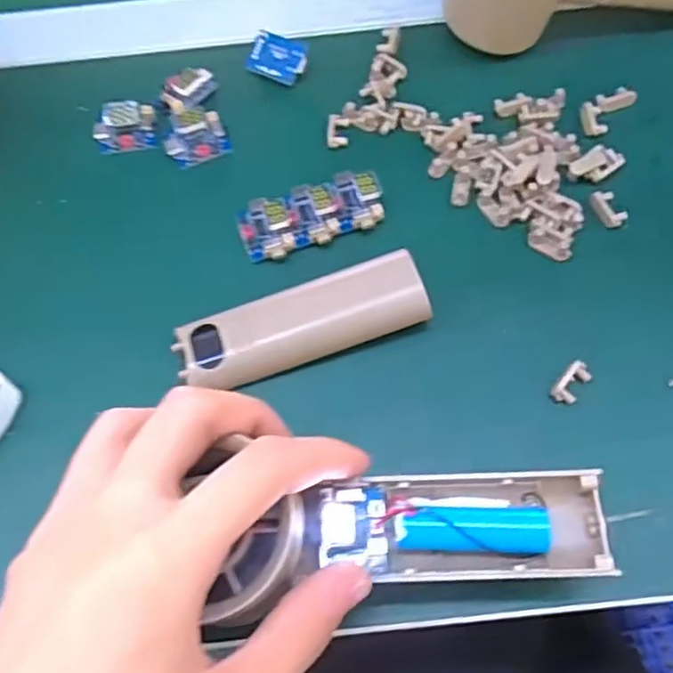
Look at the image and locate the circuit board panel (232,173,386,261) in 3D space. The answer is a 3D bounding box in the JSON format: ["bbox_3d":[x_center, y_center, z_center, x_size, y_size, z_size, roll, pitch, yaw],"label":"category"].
[{"bbox_3d":[-0.012,-0.059,0.307,0.067,0.011,0.032,-19,65,-6],"label":"circuit board panel"}]

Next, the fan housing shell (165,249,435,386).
[{"bbox_3d":[-0.014,-0.006,0.278,0.103,0.015,0.034,-17,65,-5],"label":"fan housing shell"}]

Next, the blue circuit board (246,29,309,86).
[{"bbox_3d":[-0.030,-0.145,0.346,0.030,0.004,0.023,22,88,12],"label":"blue circuit board"}]

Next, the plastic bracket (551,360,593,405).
[{"bbox_3d":[0.096,0.019,0.270,0.010,0.005,0.019,40,72,19],"label":"plastic bracket"}]

